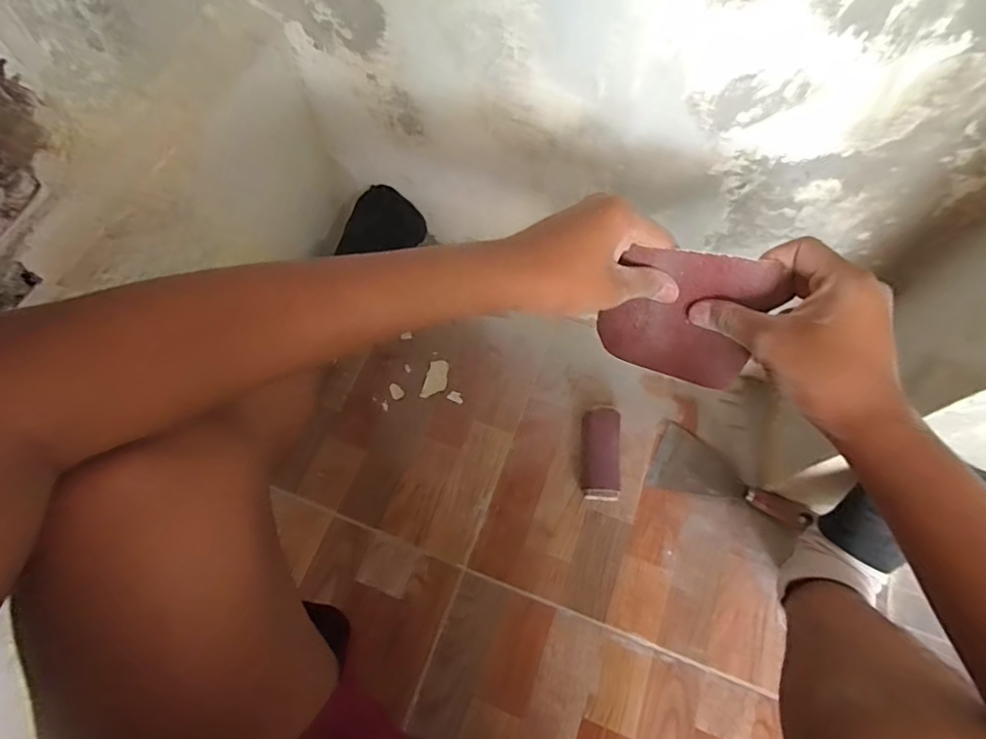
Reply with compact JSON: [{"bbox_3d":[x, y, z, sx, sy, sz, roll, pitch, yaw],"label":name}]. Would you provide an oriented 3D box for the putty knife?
[{"bbox_3d":[0.297,0.141,0.642,0.190,0.014,0.084,24,68,11],"label":"putty knife"}]

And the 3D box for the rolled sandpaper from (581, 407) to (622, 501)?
[{"bbox_3d":[0.139,0.105,0.651,0.050,0.030,0.115,5,66,2],"label":"rolled sandpaper"}]

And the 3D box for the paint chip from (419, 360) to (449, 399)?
[{"bbox_3d":[-0.077,0.014,0.702,0.029,0.004,0.057,13,67,6],"label":"paint chip"}]

